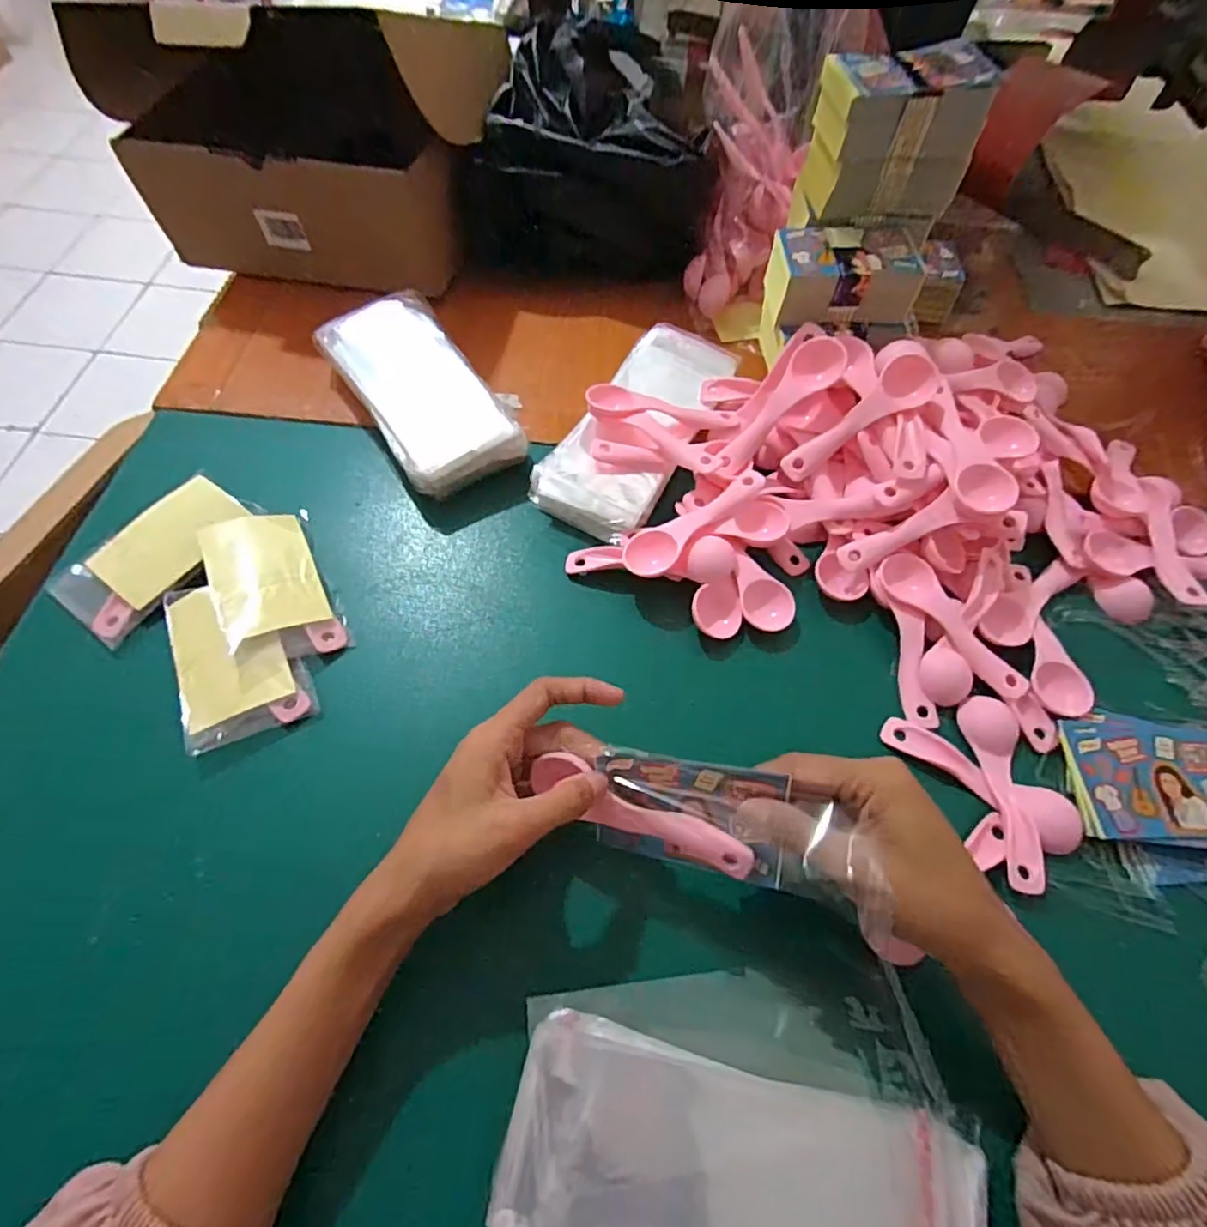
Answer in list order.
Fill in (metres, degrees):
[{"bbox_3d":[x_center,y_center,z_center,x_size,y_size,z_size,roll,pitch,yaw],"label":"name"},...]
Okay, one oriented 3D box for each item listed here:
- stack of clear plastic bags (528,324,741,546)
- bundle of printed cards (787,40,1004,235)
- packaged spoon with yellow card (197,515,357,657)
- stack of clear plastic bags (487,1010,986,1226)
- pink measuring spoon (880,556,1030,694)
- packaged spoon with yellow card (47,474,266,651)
[{"bbox_3d":[0.027,-0.142,0.470,0.086,0.036,0.196,27,64,14],"label":"stack of clear plastic bags"},{"bbox_3d":[0.198,-0.329,0.425,0.106,0.080,0.064,1,62,-2],"label":"bundle of printed cards"},{"bbox_3d":[-0.214,-0.018,0.396,0.066,0.011,0.110,-18,71,-29],"label":"packaged spoon with yellow card"},{"bbox_3d":[0.055,0.243,0.262,0.192,0.022,0.083,12,62,6],"label":"stack of clear plastic bags"},{"bbox_3d":[0.224,0.007,0.396,0.034,0.019,0.111,-31,66,-16],"label":"pink measuring spoon"},{"bbox_3d":[-0.302,-0.043,0.410,0.065,0.018,0.121,28,65,14],"label":"packaged spoon with yellow card"}]

